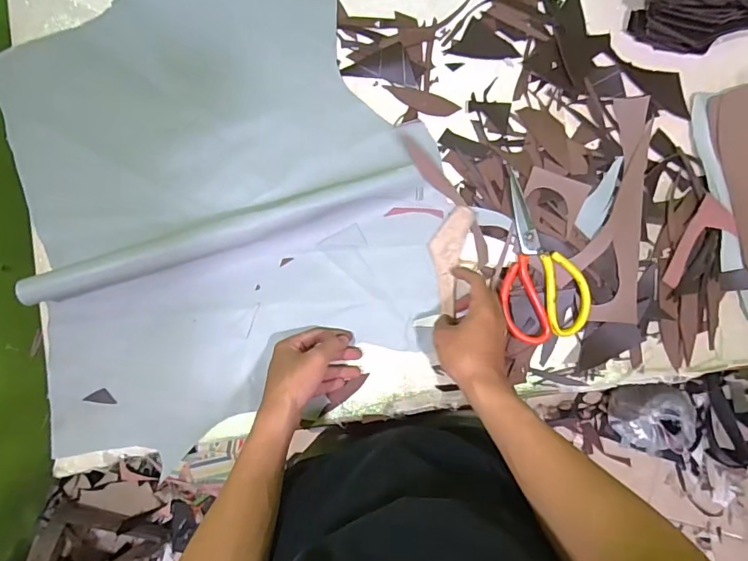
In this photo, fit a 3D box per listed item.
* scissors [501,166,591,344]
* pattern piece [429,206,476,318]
[{"bbox_3d":[0.195,-0.027,0.579,0.099,0.020,0.204,-17,87,-2],"label":"scissors"},{"bbox_3d":[0.093,-0.027,0.582,0.044,0.009,0.132,9,87,-3],"label":"pattern piece"}]

